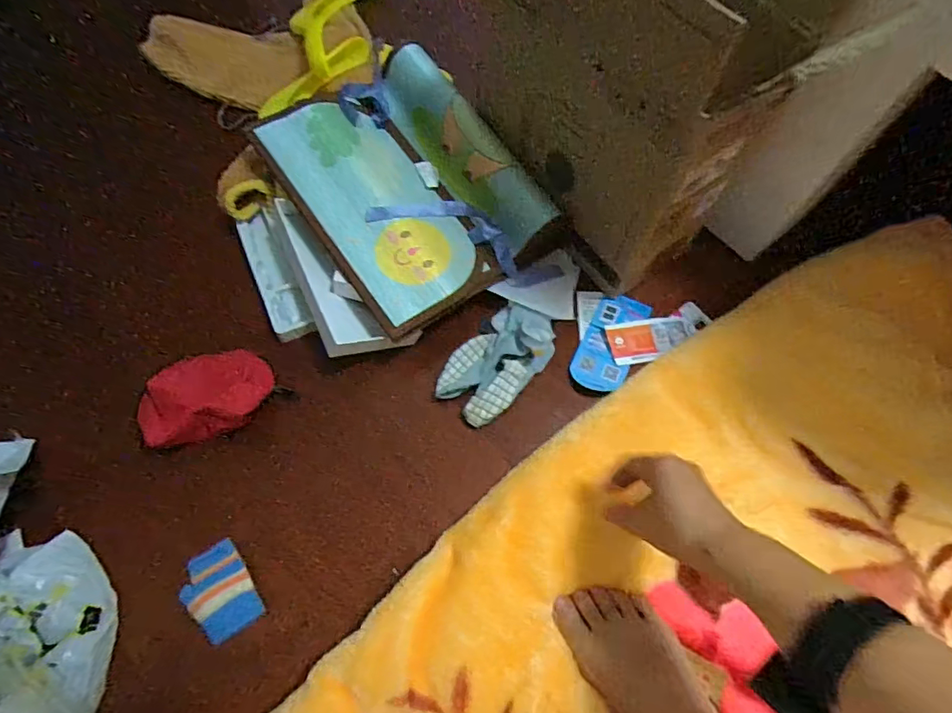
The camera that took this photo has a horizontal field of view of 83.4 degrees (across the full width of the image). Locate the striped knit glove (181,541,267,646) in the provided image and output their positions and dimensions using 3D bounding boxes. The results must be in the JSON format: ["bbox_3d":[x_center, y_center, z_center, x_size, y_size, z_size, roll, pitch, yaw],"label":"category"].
[{"bbox_3d":[-0.234,0.217,0.491,0.057,0.008,0.079,-31,97,-17],"label":"striped knit glove"}]

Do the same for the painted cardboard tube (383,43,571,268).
[{"bbox_3d":[-0.022,-0.251,0.652,0.089,0.056,0.320,-34,72,-15],"label":"painted cardboard tube"}]

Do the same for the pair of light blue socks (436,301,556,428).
[{"bbox_3d":[0.025,-0.004,0.576,0.087,0.056,0.147,38,71,14],"label":"pair of light blue socks"}]

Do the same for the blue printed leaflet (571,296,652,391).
[{"bbox_3d":[0.157,-0.020,0.620,0.060,0.012,0.128,26,68,9],"label":"blue printed leaflet"}]

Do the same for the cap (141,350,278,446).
[{"bbox_3d":[-0.281,0.041,0.560,0.127,0.029,0.085,-17,68,-9],"label":"cap"}]

